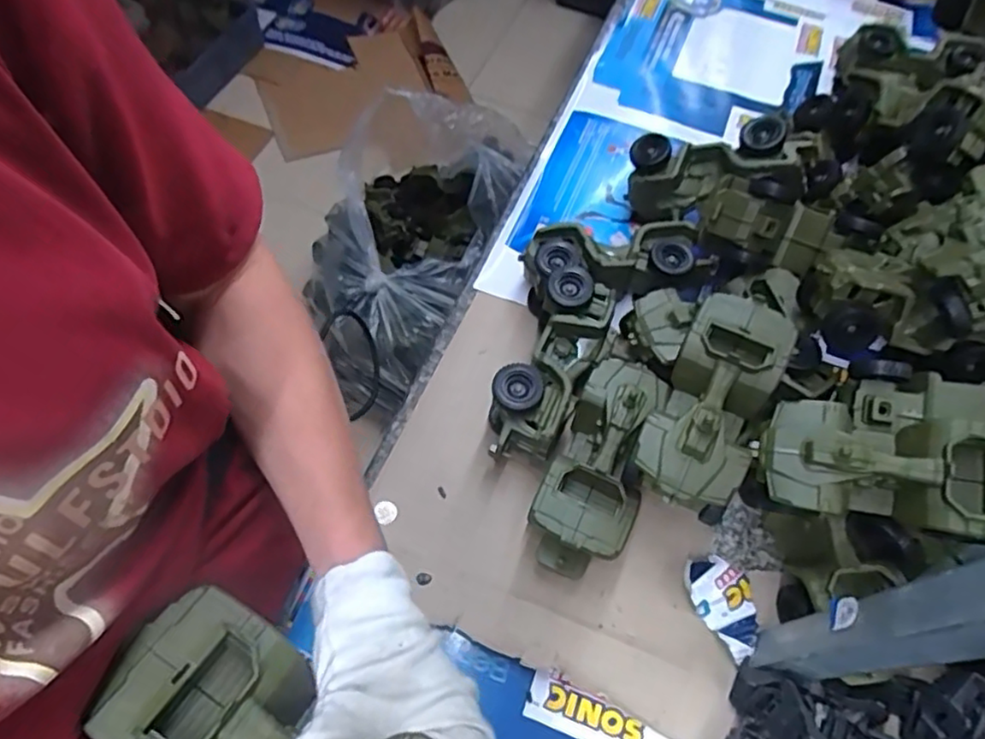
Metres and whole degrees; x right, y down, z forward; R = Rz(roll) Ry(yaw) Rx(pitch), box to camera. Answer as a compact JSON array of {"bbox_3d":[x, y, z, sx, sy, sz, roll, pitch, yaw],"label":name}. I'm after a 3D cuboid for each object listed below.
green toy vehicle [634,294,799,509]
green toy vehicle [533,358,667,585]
[{"bbox_3d":[0.175,0.028,0.515,0.079,0.077,0.186,26,62,12],"label":"green toy vehicle"},{"bbox_3d":[0.097,0.080,0.552,0.081,0.074,0.185,23,62,10],"label":"green toy vehicle"}]

